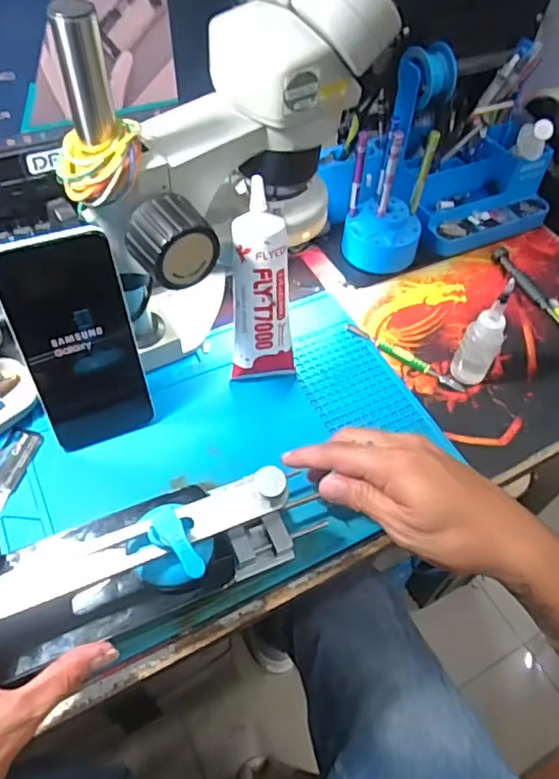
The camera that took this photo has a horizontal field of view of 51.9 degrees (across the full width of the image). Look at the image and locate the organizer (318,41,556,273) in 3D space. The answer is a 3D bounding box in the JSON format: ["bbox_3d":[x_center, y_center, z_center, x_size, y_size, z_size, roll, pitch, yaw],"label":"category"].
[{"bbox_3d":[0.167,-0.231,0.583,0.239,0.152,0.132,-21,58,-18],"label":"organizer"}]

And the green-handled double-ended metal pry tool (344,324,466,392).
[{"bbox_3d":[0.113,-0.031,0.524,0.119,0.007,0.012,29,57,17],"label":"green-handled double-ended metal pry tool"}]

